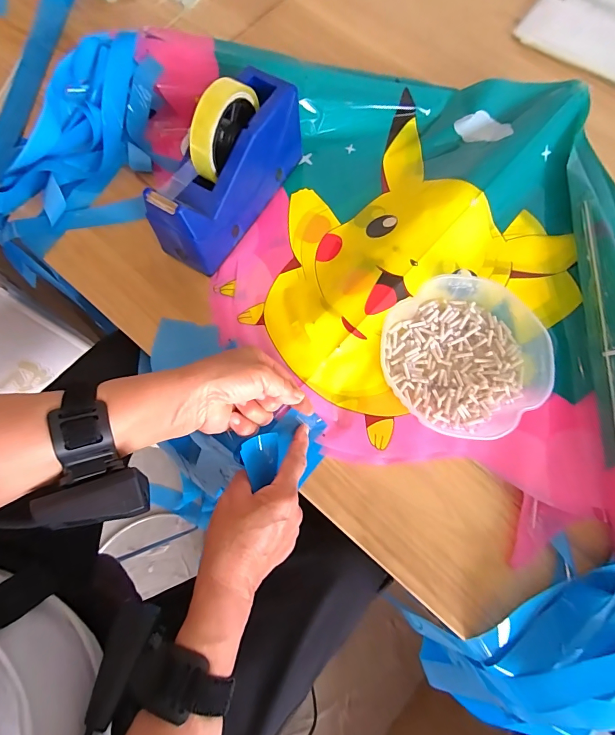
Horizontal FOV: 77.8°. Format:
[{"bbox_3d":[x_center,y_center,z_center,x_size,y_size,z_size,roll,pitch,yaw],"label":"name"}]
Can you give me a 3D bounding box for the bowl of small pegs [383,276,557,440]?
[{"bbox_3d":[0.155,-0.014,0.379,0.154,0.043,0.149,0,72,0],"label":"bowl of small pegs"}]

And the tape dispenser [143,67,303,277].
[{"bbox_3d":[-0.083,-0.212,0.403,0.063,0.125,0.201,32,75,9],"label":"tape dispenser"}]

